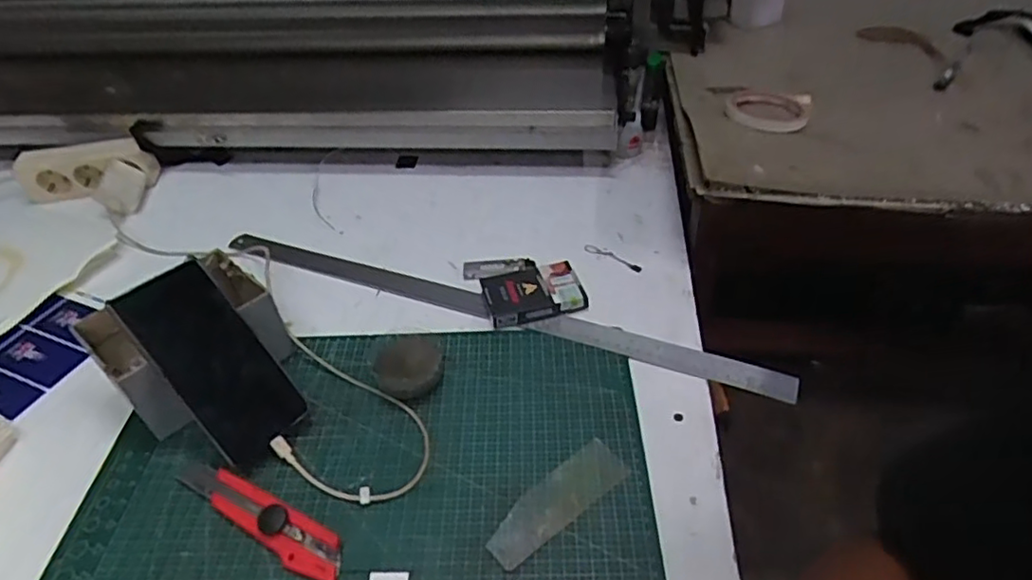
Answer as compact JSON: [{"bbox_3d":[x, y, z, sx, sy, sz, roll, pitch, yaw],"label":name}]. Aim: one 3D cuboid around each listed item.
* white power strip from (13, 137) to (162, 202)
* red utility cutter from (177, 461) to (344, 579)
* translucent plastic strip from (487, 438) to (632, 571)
[{"bbox_3d":[-0.587,-0.162,0.848,0.182,0.064,0.051,-4,43,1],"label":"white power strip"},{"bbox_3d":[-0.193,0.167,0.471,0.166,0.014,0.034,20,48,25],"label":"red utility cutter"},{"bbox_3d":[0.030,0.157,0.472,0.120,0.004,0.040,-31,48,-25],"label":"translucent plastic strip"}]

